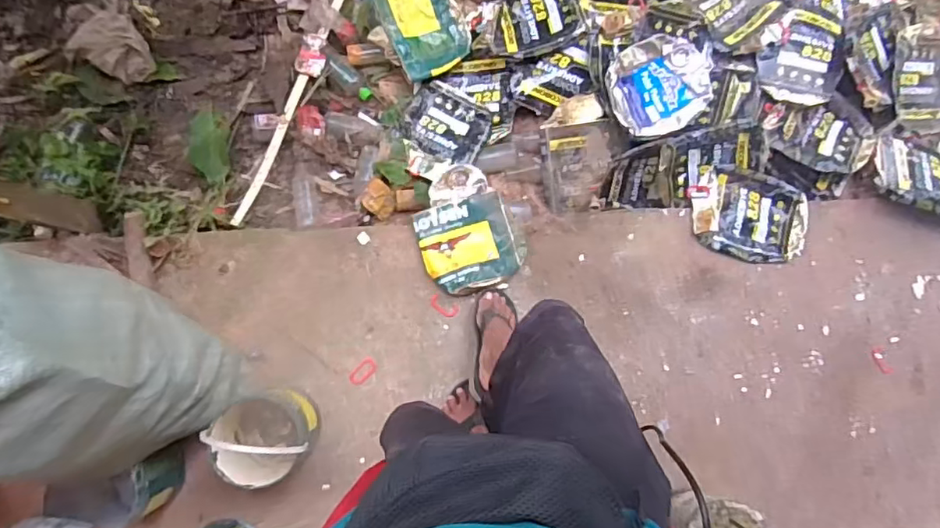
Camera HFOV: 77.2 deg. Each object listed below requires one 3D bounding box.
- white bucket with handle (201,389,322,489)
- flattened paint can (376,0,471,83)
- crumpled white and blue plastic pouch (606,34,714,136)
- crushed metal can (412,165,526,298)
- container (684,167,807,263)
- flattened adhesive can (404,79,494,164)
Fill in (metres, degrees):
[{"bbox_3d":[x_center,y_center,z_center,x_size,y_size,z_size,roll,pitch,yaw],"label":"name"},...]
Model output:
[{"bbox_3d":[-0.412,0.349,1.195,0.184,0.184,0.167,-19,84,-5],"label":"white bucket with handle"},{"bbox_3d":[-0.115,-0.623,1.543,0.210,0.046,0.259,-22,83,-6],"label":"flattened paint can"},{"bbox_3d":[0.466,-0.433,1.427,0.287,0.060,0.222,-21,82,-6],"label":"crumpled white and blue plastic pouch"},{"bbox_3d":[-0.008,-0.079,1.345,0.222,0.052,0.290,-21,82,-6],"label":"crushed metal can"},{"bbox_3d":[0.679,-0.114,1.431,0.275,0.031,0.208,7,82,-2],"label":"container"},{"bbox_3d":[-0.059,-0.361,1.528,0.214,0.014,0.182,31,82,1],"label":"flattened adhesive can"}]

